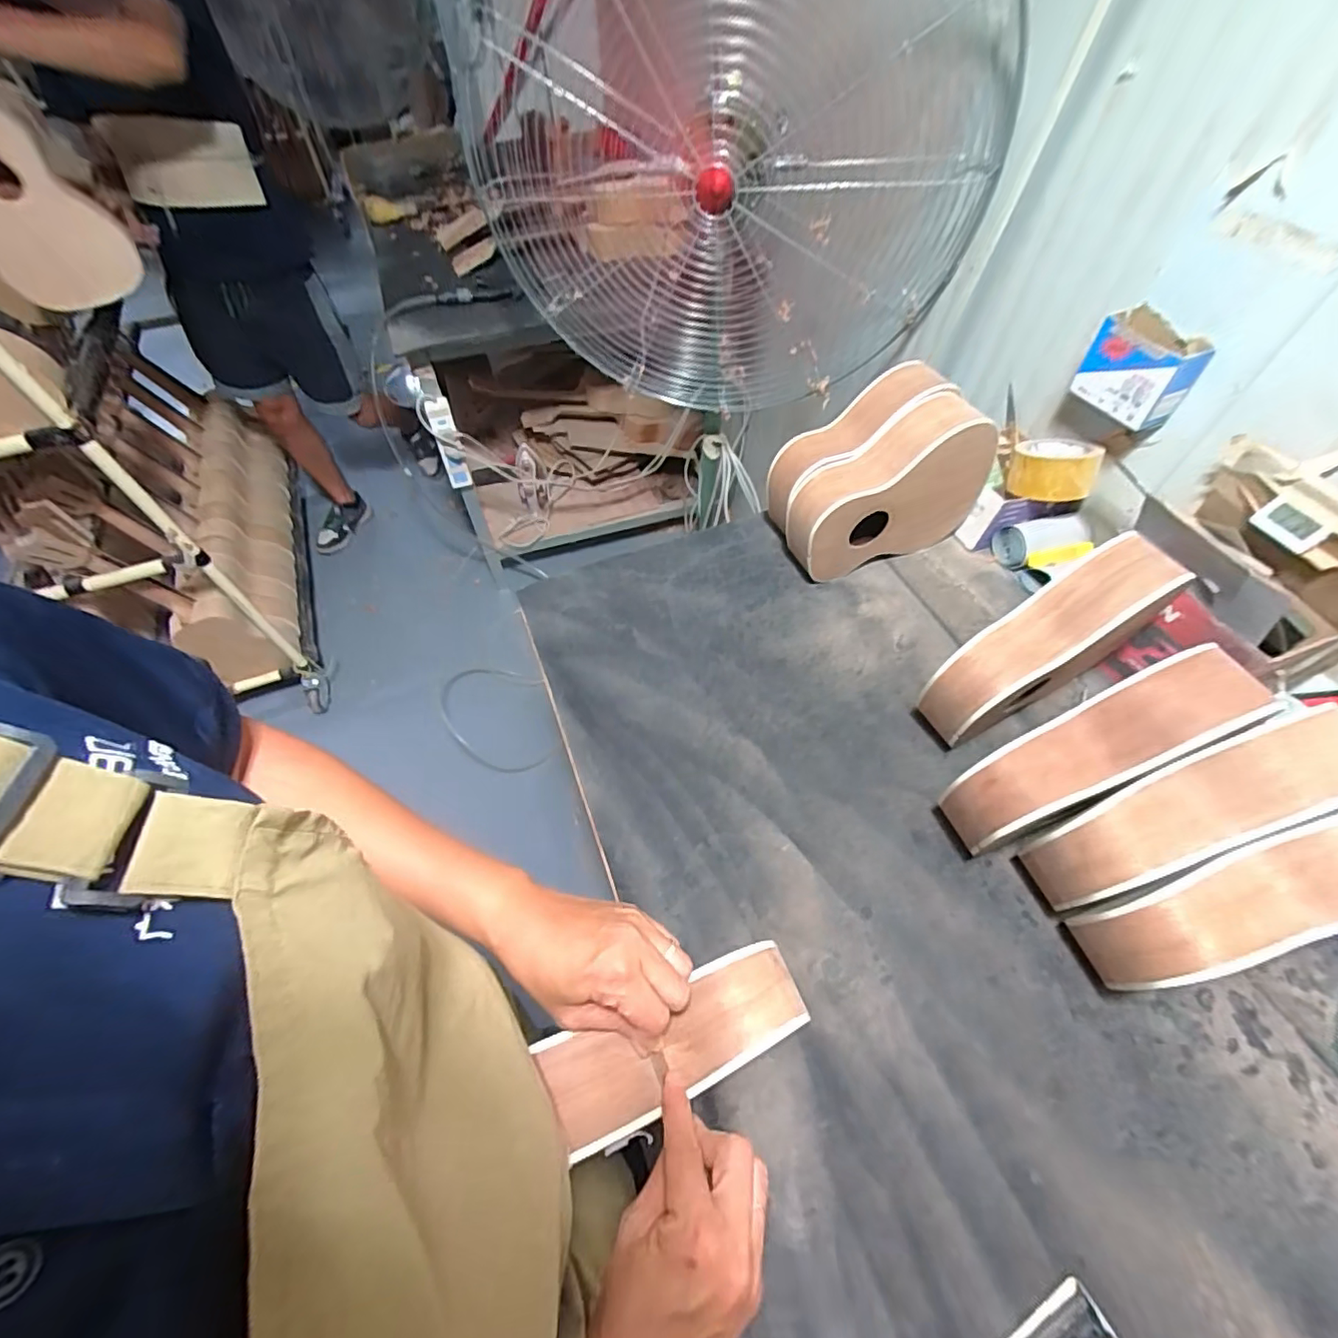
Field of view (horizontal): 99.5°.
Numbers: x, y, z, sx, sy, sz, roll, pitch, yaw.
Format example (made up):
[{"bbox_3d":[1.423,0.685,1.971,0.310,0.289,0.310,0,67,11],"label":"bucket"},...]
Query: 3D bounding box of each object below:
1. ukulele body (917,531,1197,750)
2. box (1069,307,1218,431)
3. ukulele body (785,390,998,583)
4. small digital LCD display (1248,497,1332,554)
[{"bbox_3d":[0.396,-0.016,0.610,0.267,0.210,0.078,-24,60,-14],"label":"ukulele body"},{"bbox_3d":[0.559,-0.356,0.679,0.066,0.087,0.109,-12,57,-7],"label":"box"},{"bbox_3d":[0.288,-0.235,0.758,0.273,0.208,0.080,-19,59,-11],"label":"ukulele body"},{"bbox_3d":[0.635,-0.147,0.580,0.011,0.033,0.058,-25,60,-14],"label":"small digital LCD display"}]

